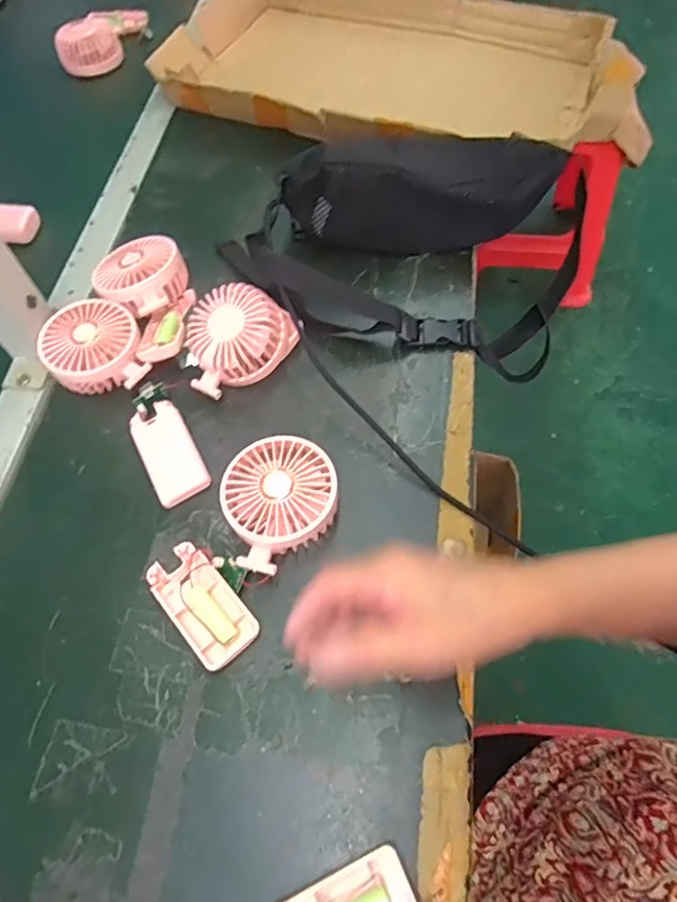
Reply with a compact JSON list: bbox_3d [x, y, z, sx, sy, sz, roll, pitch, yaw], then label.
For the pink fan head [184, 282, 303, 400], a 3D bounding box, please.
[{"bbox_3d":[-0.088,-0.103,0.510,0.106,0.057,0.078,-17,61,-5],"label":"pink fan head"}]

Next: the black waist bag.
[{"bbox_3d":[0.086,-0.202,0.558,0.269,0.147,0.224,18,64,14],"label":"black waist bag"}]

